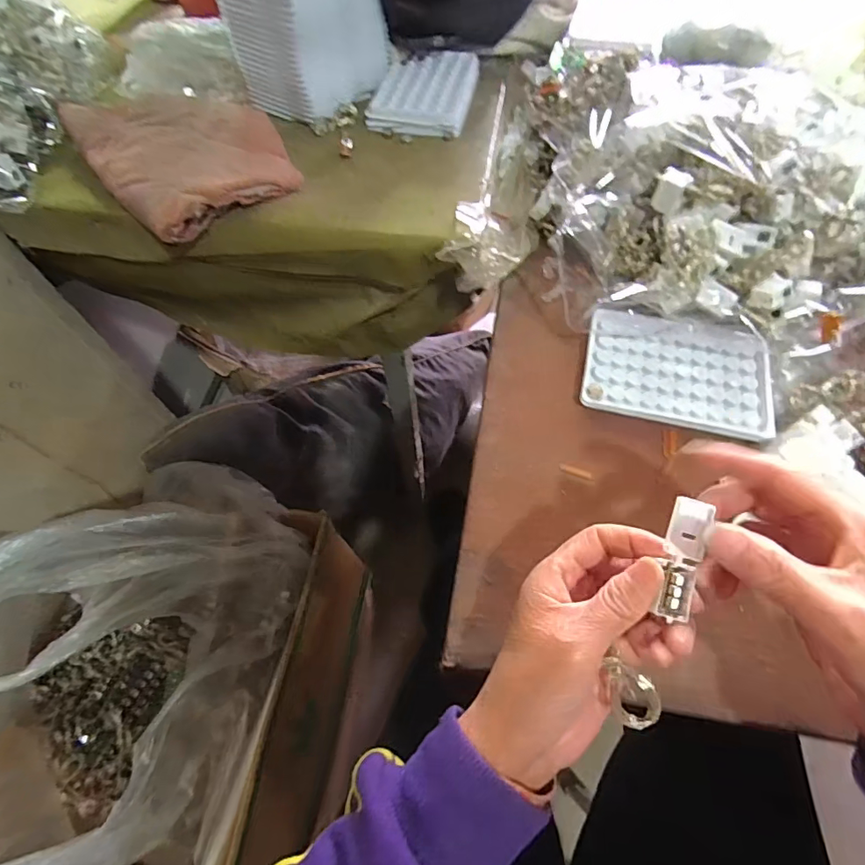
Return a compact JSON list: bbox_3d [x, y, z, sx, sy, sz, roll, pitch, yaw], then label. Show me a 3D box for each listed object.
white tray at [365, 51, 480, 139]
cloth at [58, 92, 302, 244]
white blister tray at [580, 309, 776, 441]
[{"bbox_3d":[-0.008,-0.348,0.513,0.092,0.016,0.135,9,61,8],"label":"white tray"},{"bbox_3d":[-0.225,-0.259,0.461,0.153,0.034,0.199,-36,64,-17],"label":"cloth"},{"bbox_3d":[0.182,-0.049,0.377,0.128,0.009,0.095,11,61,9],"label":"white blister tray"}]

